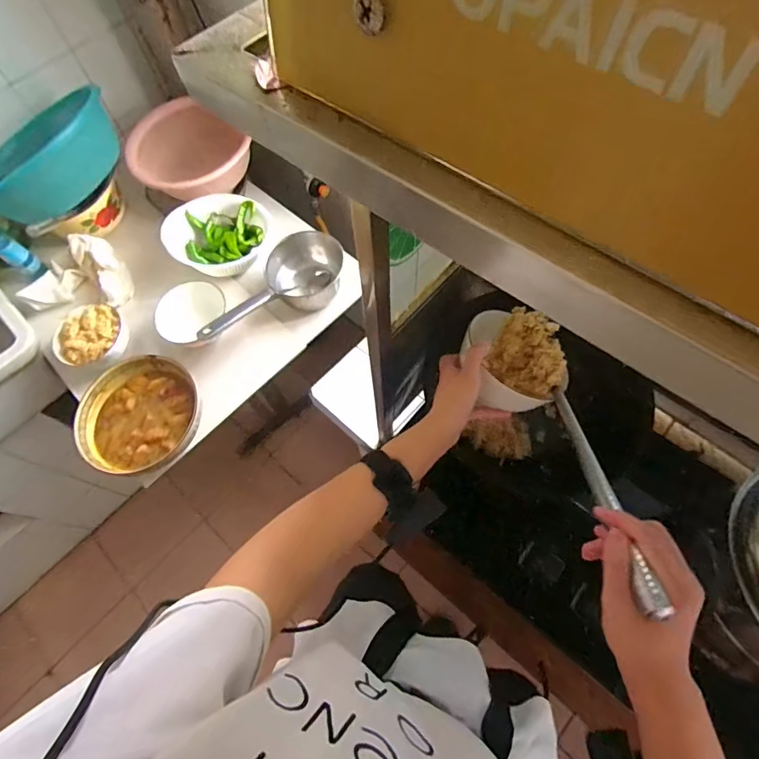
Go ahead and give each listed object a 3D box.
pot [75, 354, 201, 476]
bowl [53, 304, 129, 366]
[{"bbox_3d":[-0.424,0.068,0.820,0.217,0.073,0.209,-1,65,3],"label":"pot"},{"bbox_3d":[-0.549,-0.081,0.868,0.110,0.062,0.112,-1,65,3],"label":"bowl"}]

